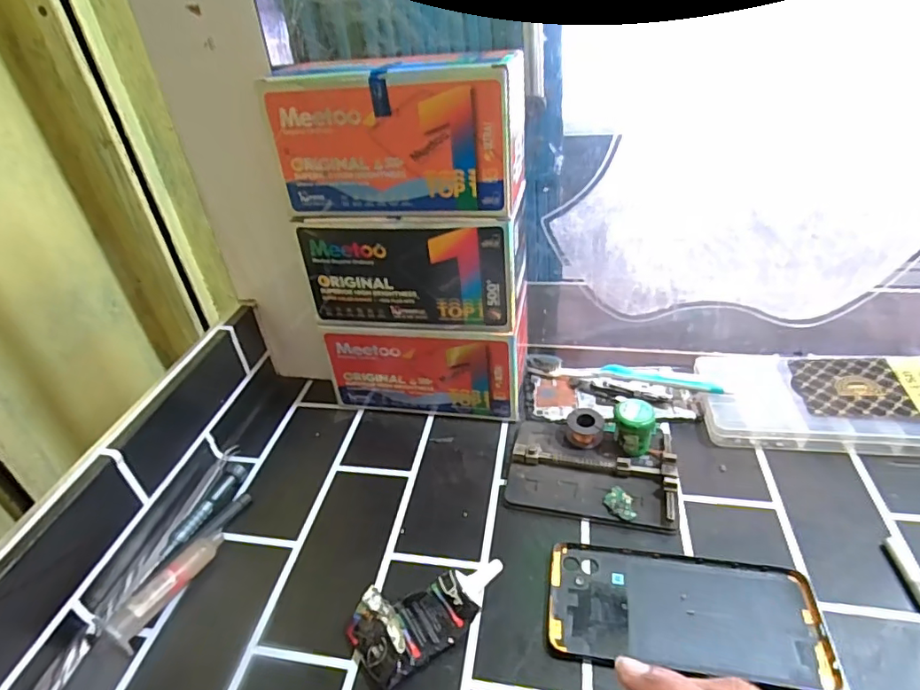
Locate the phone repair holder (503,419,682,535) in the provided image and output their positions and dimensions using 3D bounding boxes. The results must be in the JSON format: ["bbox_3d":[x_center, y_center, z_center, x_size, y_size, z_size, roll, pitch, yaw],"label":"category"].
[{"bbox_3d":[0.106,0.097,0.428,0.126,0.019,0.093,5,38,13],"label":"phone repair holder"}]

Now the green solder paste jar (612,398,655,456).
[{"bbox_3d":[0.140,0.070,0.433,0.030,0.042,0.030,-4,37,3],"label":"green solder paste jar"}]

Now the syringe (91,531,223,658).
[{"bbox_3d":[-0.202,0.164,0.368,0.018,0.024,0.086,13,41,23],"label":"syringe"}]

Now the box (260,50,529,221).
[{"bbox_3d":[-0.040,-0.162,0.401,0.172,0.100,0.093,4,38,12],"label":"box"}]

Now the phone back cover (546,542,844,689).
[{"bbox_3d":[0.141,0.169,0.341,0.163,0.004,0.077,2,38,10],"label":"phone back cover"}]

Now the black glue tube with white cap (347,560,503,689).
[{"bbox_3d":[-0.020,0.168,0.342,0.099,0.028,0.046,-26,41,-24],"label":"black glue tube with white cap"}]

